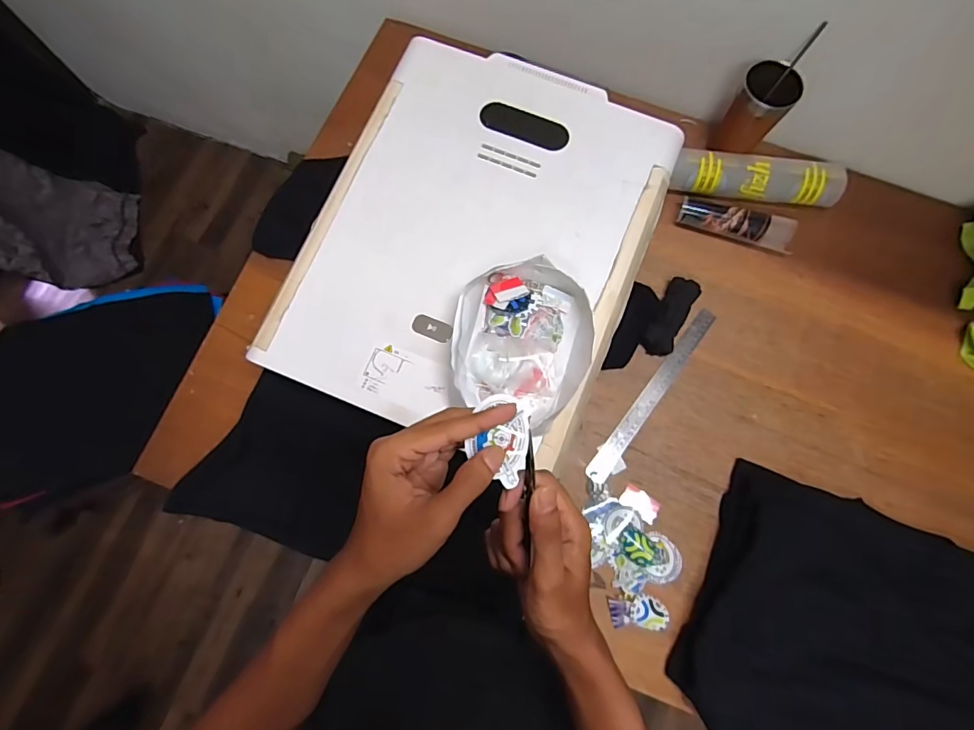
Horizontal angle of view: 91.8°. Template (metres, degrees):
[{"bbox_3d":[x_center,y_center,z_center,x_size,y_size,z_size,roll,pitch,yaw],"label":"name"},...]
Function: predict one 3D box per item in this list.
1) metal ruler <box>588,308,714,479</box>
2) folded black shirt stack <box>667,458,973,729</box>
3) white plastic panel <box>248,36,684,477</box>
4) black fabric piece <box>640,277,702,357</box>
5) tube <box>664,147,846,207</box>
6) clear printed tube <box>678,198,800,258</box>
[{"bbox_3d":[0.253,0.043,0.726,0.029,0.005,0.319,35,80,17],"label":"metal ruler"},{"bbox_3d":[0.535,0.387,0.618,0.510,0.057,0.356,22,79,5],"label":"folded black shirt stack"},{"bbox_3d":[-0.009,-0.165,0.601,0.400,0.021,0.499,21,79,5],"label":"white plastic panel"},{"bbox_3d":[0.285,-0.074,0.736,0.050,0.028,0.129,30,80,7],"label":"black fabric piece"},{"bbox_3d":[0.437,-0.296,0.769,0.264,0.058,0.058,9,78,2],"label":"tube"},{"bbox_3d":[0.401,-0.225,0.762,0.184,0.043,0.050,20,79,5],"label":"clear printed tube"}]

